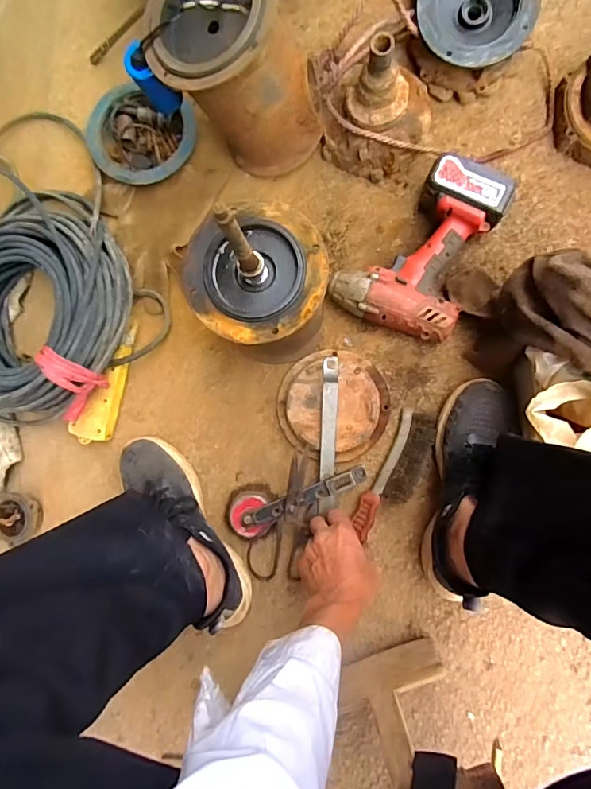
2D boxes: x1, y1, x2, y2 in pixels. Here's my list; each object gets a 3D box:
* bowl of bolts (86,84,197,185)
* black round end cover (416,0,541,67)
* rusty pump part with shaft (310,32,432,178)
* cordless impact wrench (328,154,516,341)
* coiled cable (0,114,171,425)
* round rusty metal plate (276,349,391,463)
[{"bbox_3d":[-0.223,-0.367,0.678,0.151,0.032,0.132,23,91,7],"label":"bowl of bolts"},{"bbox_3d":[0.232,-0.498,0.601,0.143,0.029,0.147,0,88,7],"label":"black round end cover"},{"bbox_3d":[0.102,-0.387,0.602,0.154,0.148,0.155,3,88,7],"label":"rusty pump part with shaft"},{"bbox_3d":[0.169,-0.190,0.619,0.145,0.080,0.223,24,91,7],"label":"cordless impact wrench"},{"bbox_3d":[-0.399,-0.189,0.666,0.322,0.107,0.471,-25,84,3],"label":"coiled cable"},{"bbox_3d":[0.051,0.014,0.644,0.150,0.035,0.148,0,88,7],"label":"round rusty metal plate"}]

